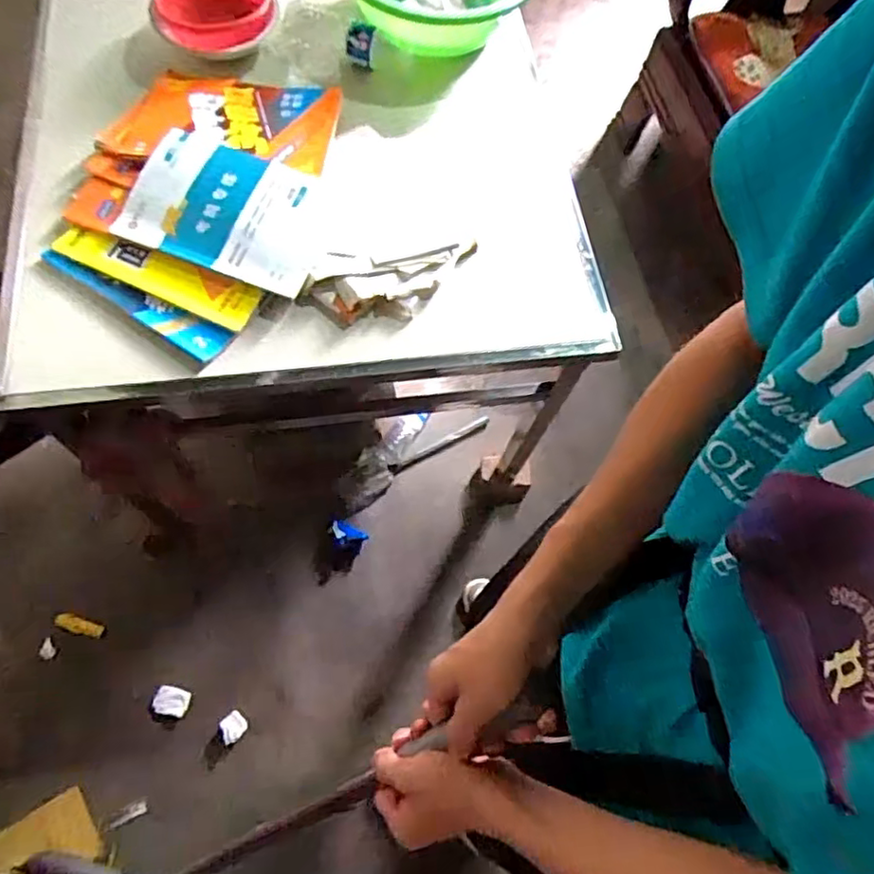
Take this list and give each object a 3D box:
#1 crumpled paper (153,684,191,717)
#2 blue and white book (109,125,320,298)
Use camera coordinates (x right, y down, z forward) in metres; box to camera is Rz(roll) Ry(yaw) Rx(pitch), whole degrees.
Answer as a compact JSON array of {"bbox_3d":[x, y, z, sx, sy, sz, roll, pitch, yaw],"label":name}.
[{"bbox_3d":[-0.511,0.510,1.213,0.063,0.012,0.050,13,66,3],"label":"crumpled paper"},{"bbox_3d":[-0.286,-0.324,0.887,0.272,0.043,0.193,21,66,6],"label":"blue and white book"}]

